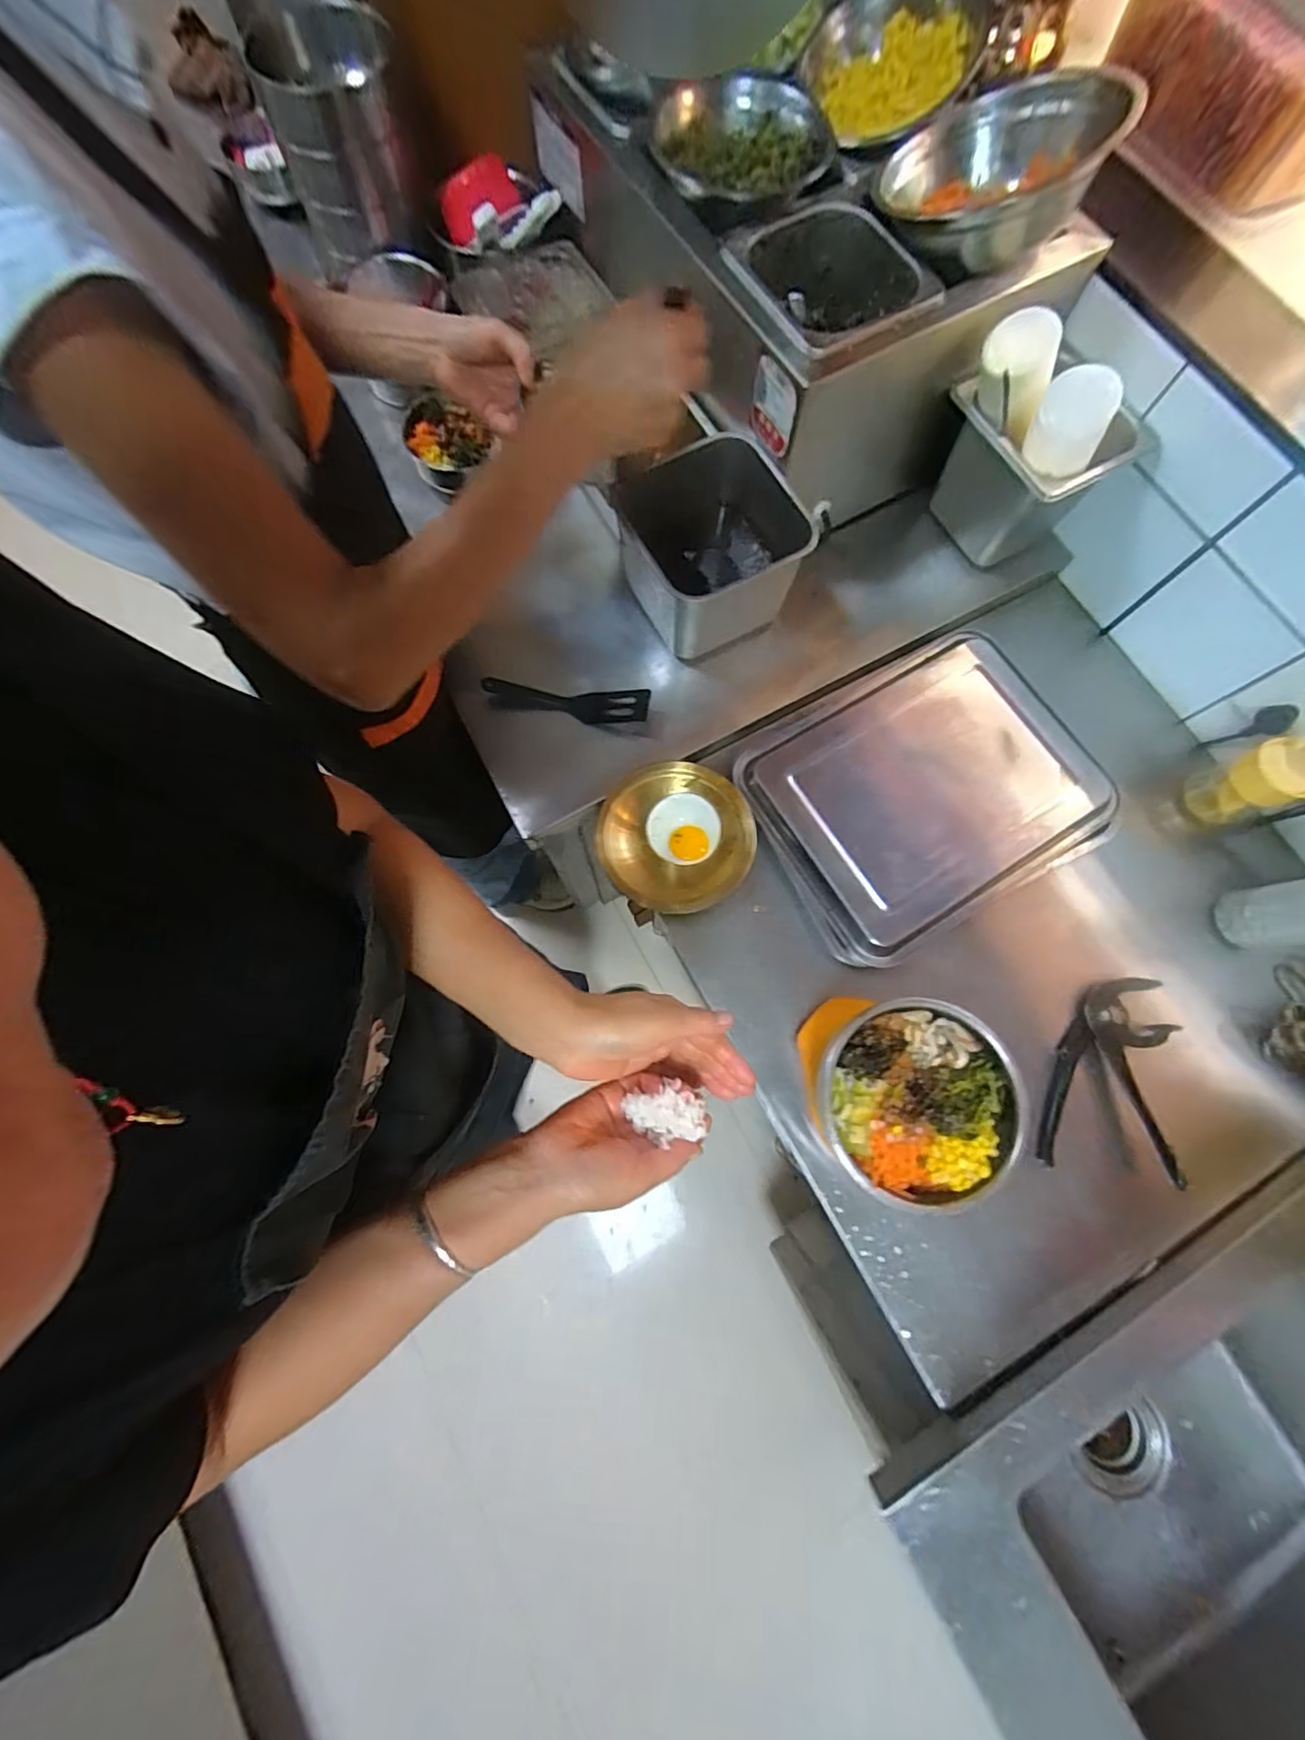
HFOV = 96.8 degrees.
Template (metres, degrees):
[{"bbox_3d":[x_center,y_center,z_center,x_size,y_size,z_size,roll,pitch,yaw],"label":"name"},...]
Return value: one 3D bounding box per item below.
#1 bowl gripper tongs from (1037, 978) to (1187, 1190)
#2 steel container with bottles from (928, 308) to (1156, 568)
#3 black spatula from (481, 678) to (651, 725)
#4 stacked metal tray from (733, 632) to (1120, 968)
[{"bbox_3d":[0.486,0.215,0.619,0.133,0.025,0.202,8,76,1],"label":"bowl gripper tongs"},{"bbox_3d":[0.431,-0.484,0.659,0.153,0.208,0.187,-42,81,-10],"label":"steel container with bottles"},{"bbox_3d":[-0.102,-0.198,0.686,0.195,0.042,0.040,8,76,1],"label":"black spatula"},{"bbox_3d":[0.331,-0.102,0.683,0.411,0.038,0.302,-27,78,-8],"label":"stacked metal tray"}]

